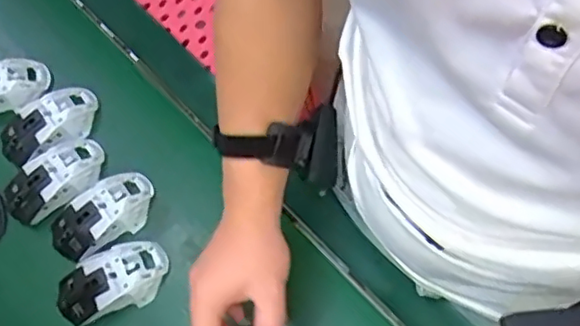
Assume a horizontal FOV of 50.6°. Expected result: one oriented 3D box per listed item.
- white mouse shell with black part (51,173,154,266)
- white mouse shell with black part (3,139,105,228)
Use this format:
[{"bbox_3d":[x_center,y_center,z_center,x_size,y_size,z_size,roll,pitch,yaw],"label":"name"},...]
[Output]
[{"bbox_3d":[-0.201,0.055,0.658,0.114,0.031,0.061,-32,74,-7],"label":"white mouse shell with black part"},{"bbox_3d":[-0.261,0.018,0.678,0.115,0.031,0.060,-33,74,-8],"label":"white mouse shell with black part"}]

